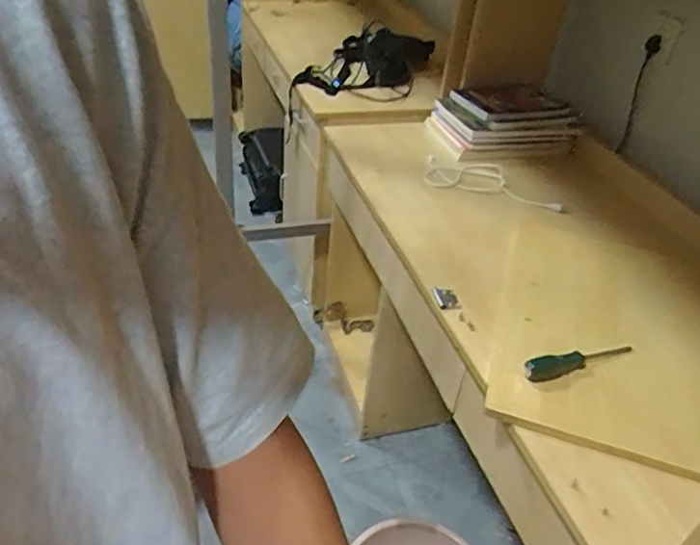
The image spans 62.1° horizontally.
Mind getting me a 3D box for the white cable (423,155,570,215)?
[{"bbox_3d":[0.304,-0.190,1.230,0.315,0.027,0.116,17,39,15],"label":"white cable"}]

